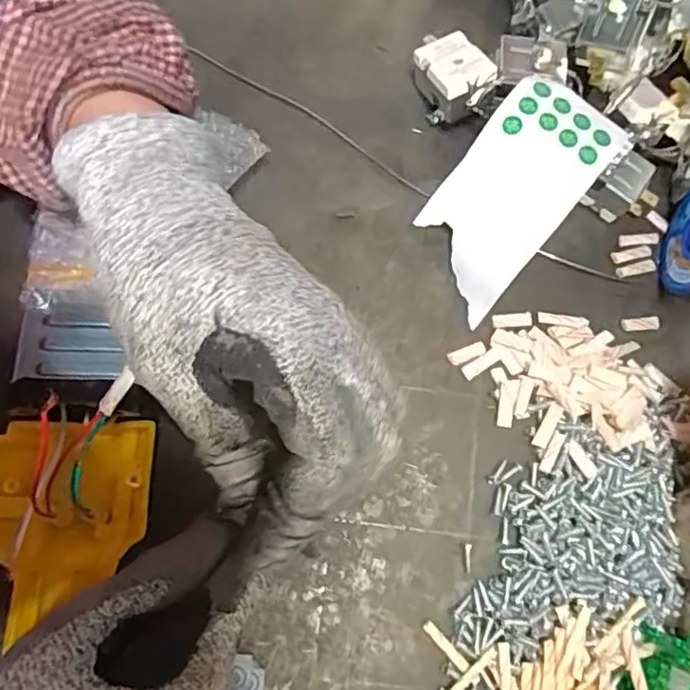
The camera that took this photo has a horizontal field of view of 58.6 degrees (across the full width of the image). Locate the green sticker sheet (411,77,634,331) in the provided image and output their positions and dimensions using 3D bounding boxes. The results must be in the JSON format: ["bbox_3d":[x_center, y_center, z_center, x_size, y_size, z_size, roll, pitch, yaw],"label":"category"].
[{"bbox_3d":[0.086,-0.079,0.319,0.061,0.013,0.117,41,97,8],"label":"green sticker sheet"}]

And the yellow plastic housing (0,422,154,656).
[{"bbox_3d":[-0.143,0.073,0.258,0.111,0.033,0.080,-1,76,-6],"label":"yellow plastic housing"}]

